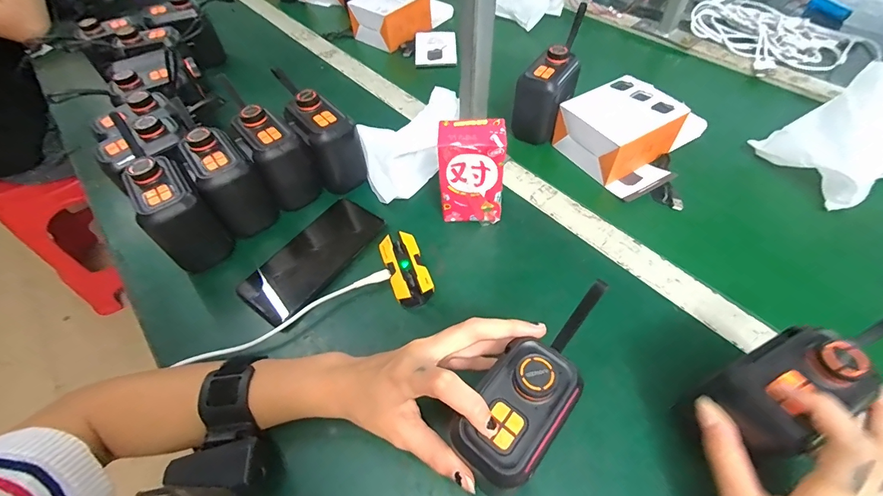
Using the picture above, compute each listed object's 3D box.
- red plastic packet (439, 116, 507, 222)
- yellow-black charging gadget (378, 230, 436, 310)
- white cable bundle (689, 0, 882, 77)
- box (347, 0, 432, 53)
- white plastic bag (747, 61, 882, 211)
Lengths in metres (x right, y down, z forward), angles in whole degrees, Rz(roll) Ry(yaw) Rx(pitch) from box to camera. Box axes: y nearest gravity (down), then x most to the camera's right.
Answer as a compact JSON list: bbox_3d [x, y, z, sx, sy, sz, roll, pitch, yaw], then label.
[{"bbox_3d":[0.028,-0.075,0.408,0.069,0.111,0.041,0,53,5],"label":"red plastic packet"},{"bbox_3d":[-0.036,0.021,0.395,0.037,0.024,0.078,-19,54,-9],"label":"yellow-black charging gadget"},{"bbox_3d":[0.534,-0.348,0.629,0.196,0.027,0.207,-22,55,-11],"label":"white cable bundle"},{"bbox_3d":[-0.089,-0.415,0.694,0.119,0.063,0.108,-38,60,-22],"label":"box"},{"bbox_3d":[0.478,-0.132,0.440,0.173,0.065,0.128,-18,54,-9],"label":"white plastic bag"}]

